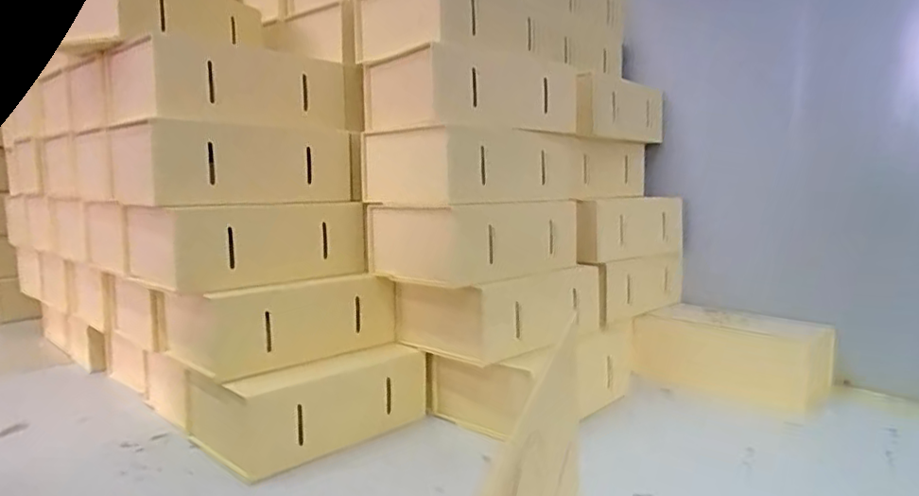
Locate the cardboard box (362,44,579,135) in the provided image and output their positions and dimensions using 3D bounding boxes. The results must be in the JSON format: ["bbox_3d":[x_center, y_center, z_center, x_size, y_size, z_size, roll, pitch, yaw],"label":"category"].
[{"bbox_3d":[0.005,-0.136,0.547,0.159,0.064,0.114,-7,9,-43],"label":"cardboard box"}]

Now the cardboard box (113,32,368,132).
[{"bbox_3d":[-0.183,-0.130,0.509,0.179,0.060,0.104,-7,9,-43],"label":"cardboard box"}]

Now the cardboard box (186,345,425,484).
[{"bbox_3d":[-0.120,0.117,0.489,0.175,0.068,0.099,-7,9,-43],"label":"cardboard box"}]

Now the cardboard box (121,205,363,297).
[{"bbox_3d":[-0.170,-0.006,0.500,0.103,0.058,0.165,5,9,41],"label":"cardboard box"}]

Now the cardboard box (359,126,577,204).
[{"bbox_3d":[0.013,-0.072,0.547,0.116,0.058,0.176,5,9,41],"label":"cardboard box"}]

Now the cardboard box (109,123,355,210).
[{"bbox_3d":[-0.179,-0.066,0.499,0.168,0.058,0.083,-7,9,-43],"label":"cardboard box"}]

